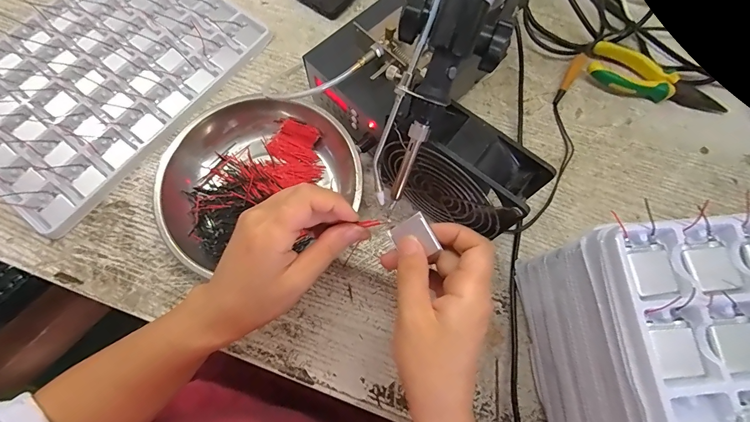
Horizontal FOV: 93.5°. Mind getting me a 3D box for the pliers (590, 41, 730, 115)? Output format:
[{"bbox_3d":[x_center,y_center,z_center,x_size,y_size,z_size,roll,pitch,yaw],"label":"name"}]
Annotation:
[{"bbox_3d":[0.313,-0.140,0.394,0.149,0.023,0.046,25,73,6],"label":"pliers"}]

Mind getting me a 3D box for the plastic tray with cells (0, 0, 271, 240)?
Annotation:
[{"bbox_3d":[-0.299,-0.155,0.393,0.230,0.012,0.308,39,75,10],"label":"plastic tray with cells"}]

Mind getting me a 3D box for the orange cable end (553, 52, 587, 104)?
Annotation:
[{"bbox_3d":[0.219,-0.147,0.399,0.014,0.008,0.062,31,90,8],"label":"orange cable end"}]

